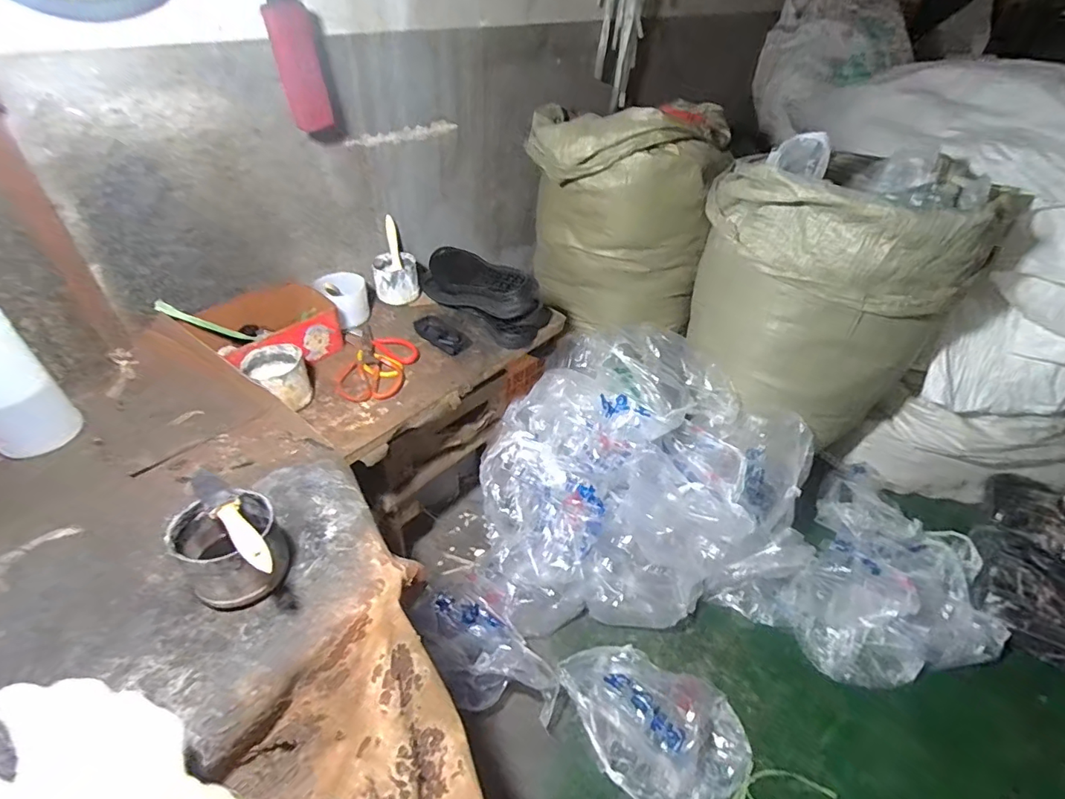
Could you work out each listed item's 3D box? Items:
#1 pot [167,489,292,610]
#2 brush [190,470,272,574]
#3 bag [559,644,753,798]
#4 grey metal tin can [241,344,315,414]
[{"bbox_3d":[-0.312,0.155,0.516,0.095,0.093,0.094,-14,45,-19],"label":"pot"},{"bbox_3d":[-0.296,0.116,0.492,0.143,0.018,0.026,33,49,29],"label":"brush"},{"bbox_3d":[0.213,0.571,0.883,0.341,0.107,0.219,21,44,18],"label":"bag"},{"bbox_3d":[-0.386,-0.030,0.772,0.083,0.072,0.095,-30,52,-32],"label":"grey metal tin can"}]

